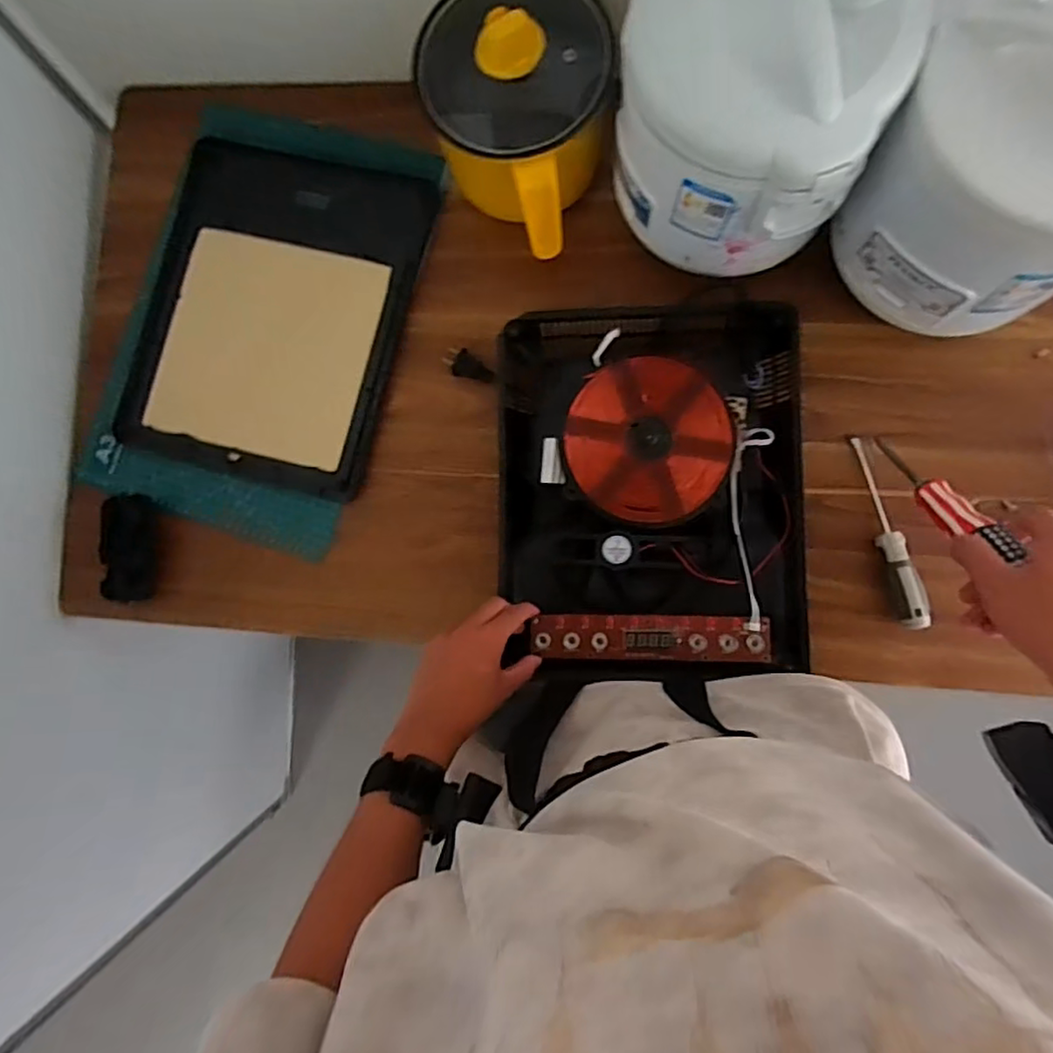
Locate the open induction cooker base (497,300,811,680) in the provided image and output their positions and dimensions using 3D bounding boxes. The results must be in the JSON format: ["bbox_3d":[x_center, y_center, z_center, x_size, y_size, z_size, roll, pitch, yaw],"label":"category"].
[{"bbox_3d":[0.112,-0.037,0.592,0.267,0.053,0.340,-2,85,5],"label":"open induction cooker base"}]

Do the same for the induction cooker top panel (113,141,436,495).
[{"bbox_3d":[-0.262,-0.223,0.665,0.278,0.015,0.342,12,86,6],"label":"induction cooker top panel"}]

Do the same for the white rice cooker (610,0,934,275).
[{"bbox_3d":[0.176,-0.337,0.509,0.199,0.187,0.183,16,86,7],"label":"white rice cooker"}]

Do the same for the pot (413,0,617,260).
[{"bbox_3d":[-0.004,-0.359,0.585,0.161,0.151,0.180,-8,84,5],"label":"pot"}]

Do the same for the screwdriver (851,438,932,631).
[{"bbox_3d":[0.334,0.004,0.587,0.026,0.033,0.177,-11,84,4],"label":"screwdriver"}]

